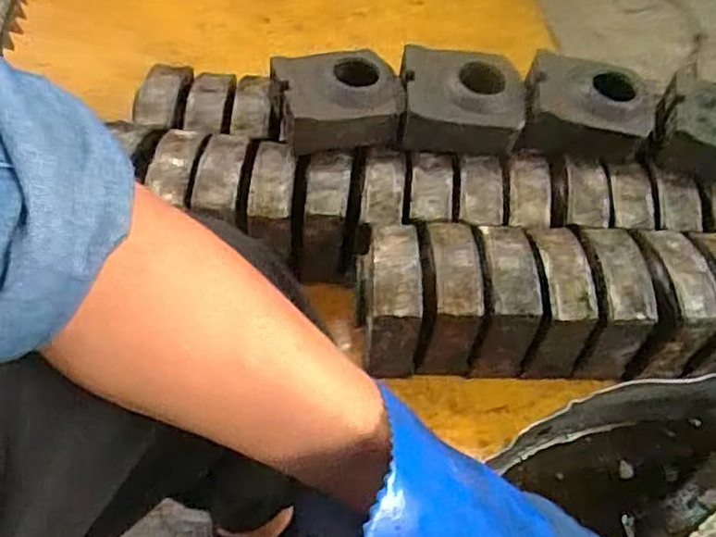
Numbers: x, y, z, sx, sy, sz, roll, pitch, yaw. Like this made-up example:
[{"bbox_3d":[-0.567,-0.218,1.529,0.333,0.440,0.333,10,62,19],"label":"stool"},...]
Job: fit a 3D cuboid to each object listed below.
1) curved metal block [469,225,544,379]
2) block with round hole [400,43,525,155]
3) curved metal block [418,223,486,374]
[{"bbox_3d":[0.197,0.045,0.938,0.076,0.166,0.154,2,51,-3],"label":"curved metal block"},{"bbox_3d":[0.157,-0.255,1.012,0.181,0.085,0.149,3,51,-2],"label":"block with round hole"},{"bbox_3d":[0.125,0.043,0.933,0.070,0.167,0.154,3,51,-2],"label":"curved metal block"}]

